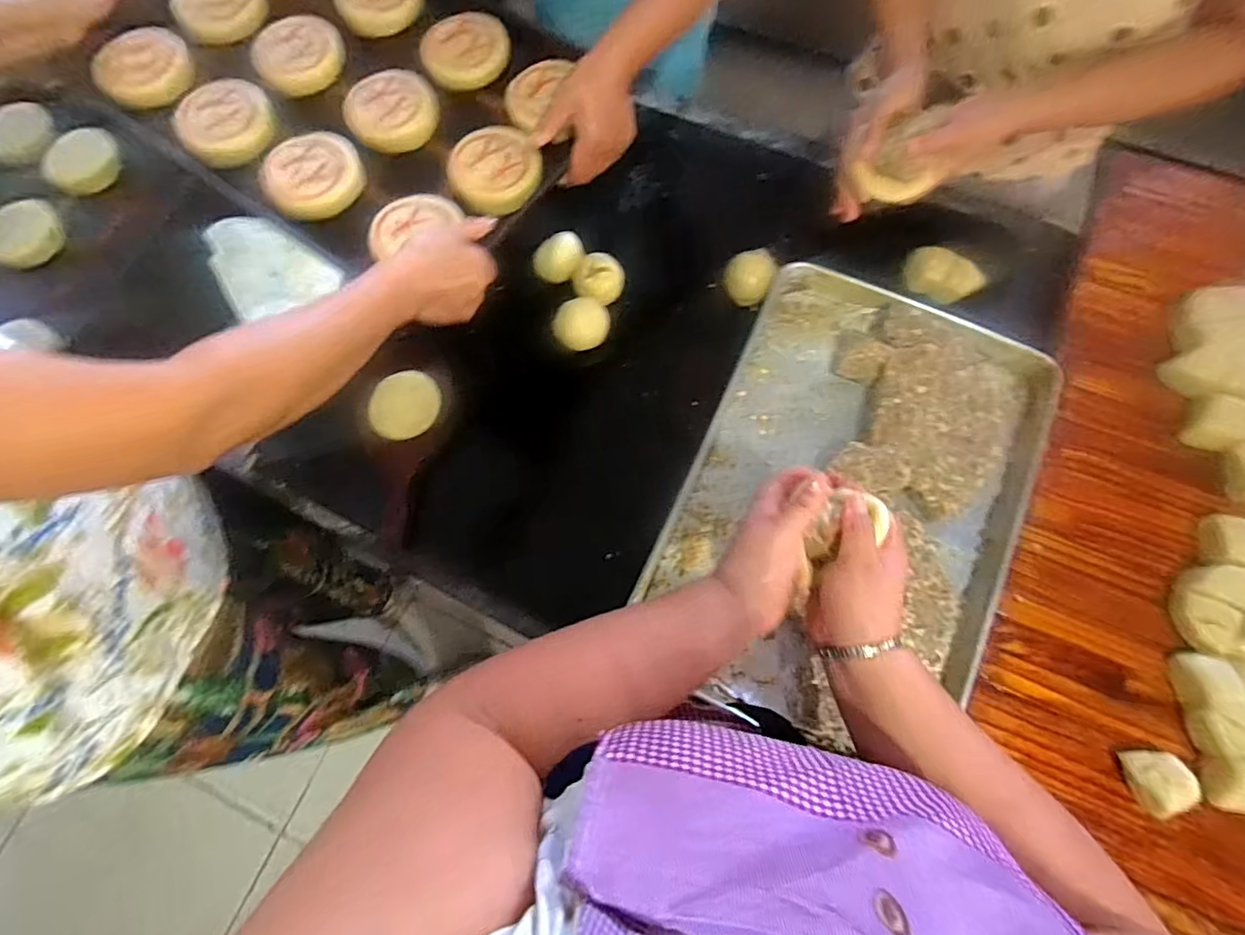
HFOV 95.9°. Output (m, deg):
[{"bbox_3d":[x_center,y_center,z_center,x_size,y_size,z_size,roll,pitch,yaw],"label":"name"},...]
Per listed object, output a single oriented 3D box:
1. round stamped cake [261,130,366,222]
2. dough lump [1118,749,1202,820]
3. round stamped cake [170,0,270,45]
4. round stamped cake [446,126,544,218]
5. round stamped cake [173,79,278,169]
[{"bbox_3d":[-0.344,-0.328,0.629,0.100,0.029,0.107,0,67,-1],"label":"round stamped cake"},{"bbox_3d":[0.580,0.338,0.605,0.042,0.039,0.064,-17,69,-8],"label":"dough lump"},{"bbox_3d":[-0.498,-0.575,0.697,0.107,0.034,0.098,-26,70,-11],"label":"round stamped cake"},{"bbox_3d":[-0.144,-0.337,0.632,0.100,0.027,0.106,-20,69,-9],"label":"round stamped cake"},{"bbox_3d":[-0.458,-0.401,0.651,0.102,0.044,0.094,0,67,-1],"label":"round stamped cake"}]

